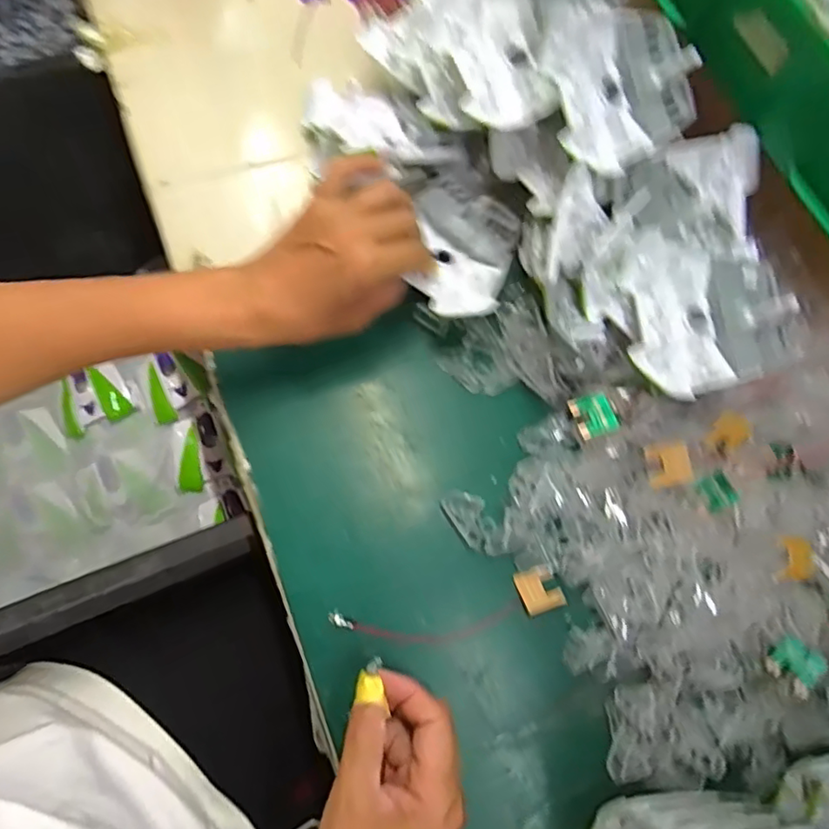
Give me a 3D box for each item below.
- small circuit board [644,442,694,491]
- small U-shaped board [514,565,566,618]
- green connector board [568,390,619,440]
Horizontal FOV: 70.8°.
[{"bbox_3d":[0.163,0.033,0.373,0.025,0.004,0.029,-12,98,19],"label":"small circuit board"},{"bbox_3d":[0.081,0.114,0.378,0.025,0.005,0.028,-18,75,-10],"label":"small U-shaped board"},{"bbox_3d":[0.120,0.001,0.395,0.025,0.013,0.029,-17,75,-10],"label":"green connector board"}]

